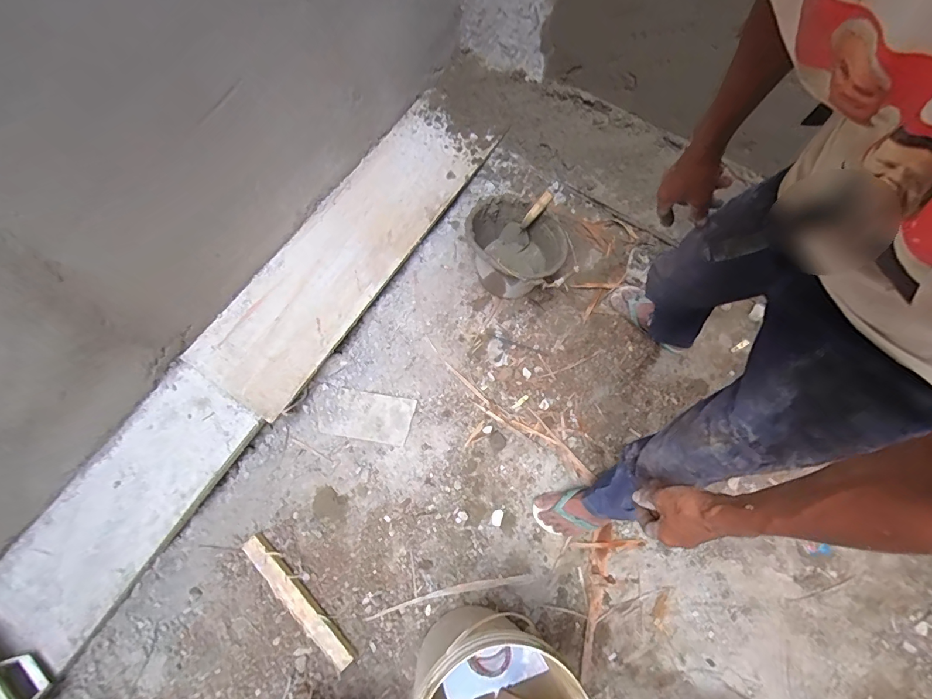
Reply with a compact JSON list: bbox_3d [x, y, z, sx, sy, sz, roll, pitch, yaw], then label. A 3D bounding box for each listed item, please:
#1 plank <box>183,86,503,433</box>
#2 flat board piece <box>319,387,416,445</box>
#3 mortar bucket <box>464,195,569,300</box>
[{"bbox_3d":[-0.366,-0.396,1.379,0.371,0.039,1.246,26,68,19],"label":"plank"},{"bbox_3d":[-0.302,0.201,1.258,0.268,0.016,0.143,7,70,9],"label":"flat board piece"},{"bbox_3d":[0.149,-0.306,1.291,0.295,0.227,0.257,24,74,10],"label":"mortar bucket"}]

